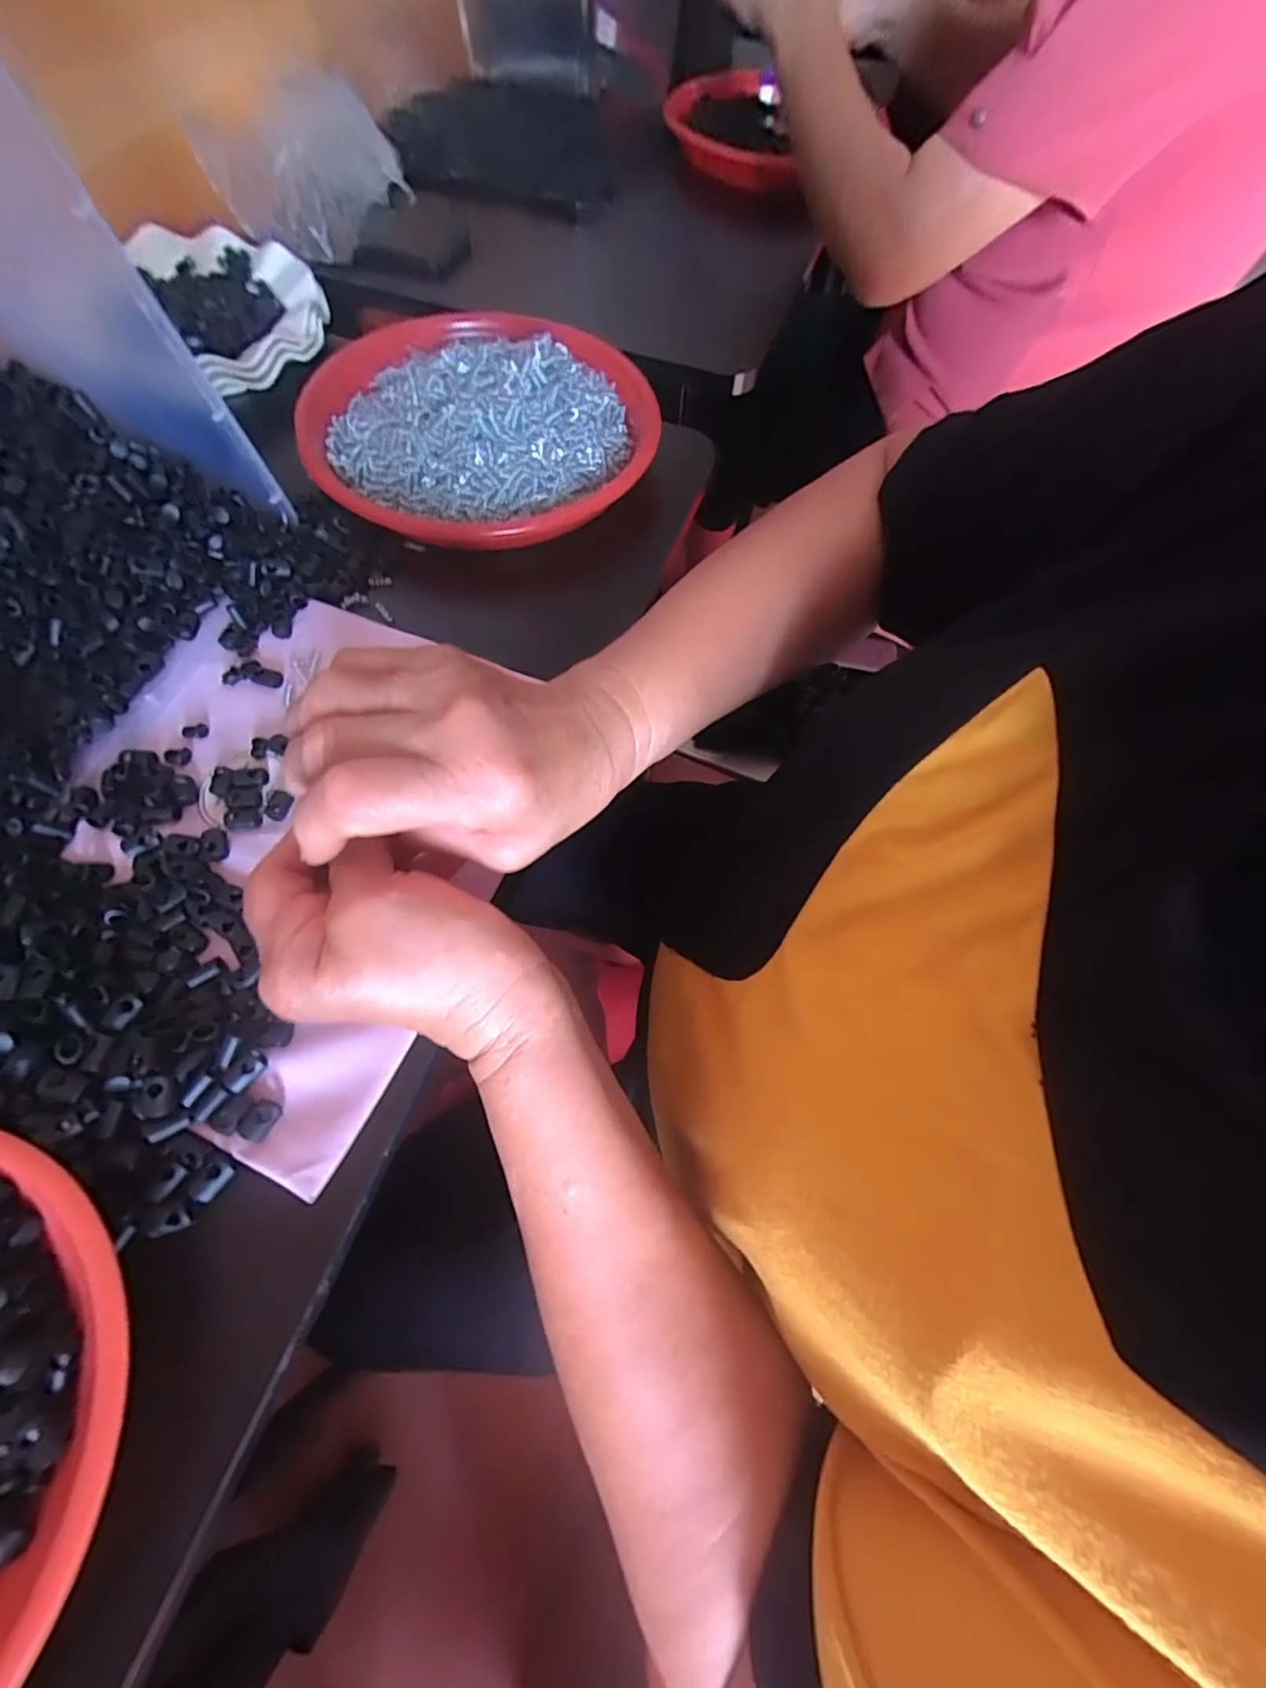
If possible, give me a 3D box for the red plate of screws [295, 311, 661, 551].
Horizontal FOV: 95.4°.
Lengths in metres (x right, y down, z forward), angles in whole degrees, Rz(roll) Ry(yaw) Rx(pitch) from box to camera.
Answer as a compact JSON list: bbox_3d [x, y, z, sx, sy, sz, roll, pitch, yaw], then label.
[{"bbox_3d":[-0.104,-0.299,0.399,0.233,0.037,0.228,1,66,-2],"label":"red plate of screws"}]

